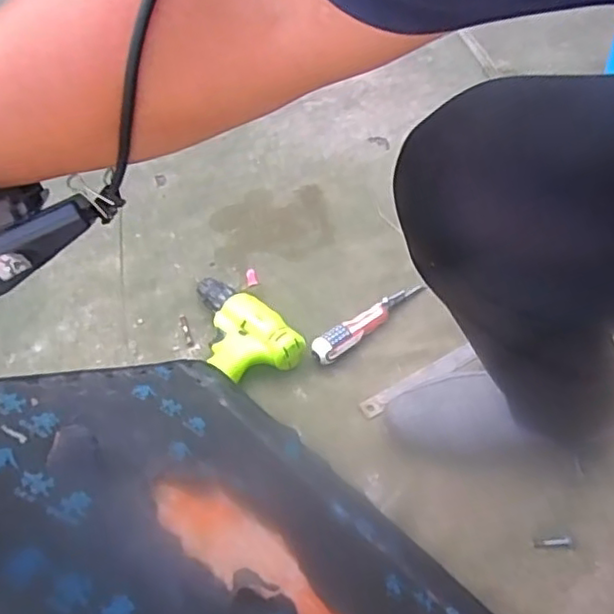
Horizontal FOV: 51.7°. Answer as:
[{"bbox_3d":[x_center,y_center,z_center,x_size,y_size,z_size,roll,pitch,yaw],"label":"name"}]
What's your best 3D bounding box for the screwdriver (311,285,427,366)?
[{"bbox_3d":[0.080,0.018,0.812,0.176,0.027,0.033,-32,59,-22],"label":"screwdriver"}]

